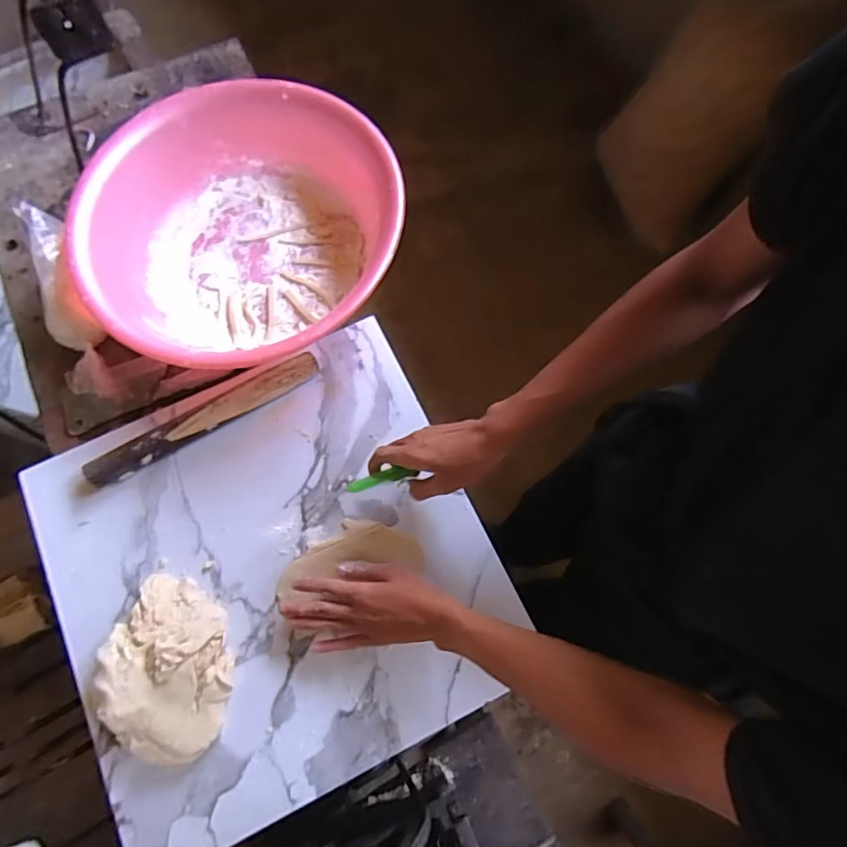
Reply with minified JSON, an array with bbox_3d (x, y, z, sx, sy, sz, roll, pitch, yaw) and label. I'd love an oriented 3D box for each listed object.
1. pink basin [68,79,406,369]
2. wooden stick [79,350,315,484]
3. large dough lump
[{"bbox_3d":[-0.247,-0.263,0.718,0.382,0.145,0.415,0,71,1],"label":"pink basin"},{"bbox_3d":[-0.275,-0.007,0.669,0.303,0.034,0.033,-29,73,-8],"label":"wooden stick"},{"bbox_3d":[-0.282,0.264,0.575,0.128,0.055,0.193,-12,72,-3],"label":"large dough lump"}]

